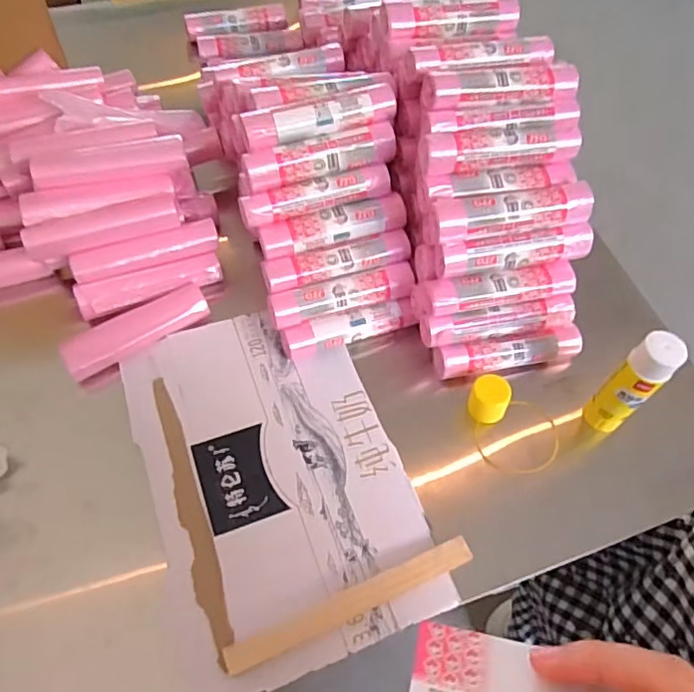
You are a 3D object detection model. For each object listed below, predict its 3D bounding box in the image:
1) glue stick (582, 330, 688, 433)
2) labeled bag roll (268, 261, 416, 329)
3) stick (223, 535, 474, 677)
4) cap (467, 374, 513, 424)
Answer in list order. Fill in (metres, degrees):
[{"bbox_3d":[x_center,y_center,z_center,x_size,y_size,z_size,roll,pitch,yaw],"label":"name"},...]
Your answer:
[{"bbox_3d":[0.205,0.030,0.419,0.026,0.103,0.029,-36,68,-21],"label":"glue stick"},{"bbox_3d":[-0.002,-0.042,0.466,0.121,0.021,0.024,-16,62,-12],"label":"labeled bag roll"},{"bbox_3d":[0.005,0.169,0.380,0.171,0.010,0.017,-20,63,-14],"label":"stick"},{"bbox_3d":[0.111,0.041,0.453,0.030,0.030,0.026,8,60,1],"label":"cap"}]

